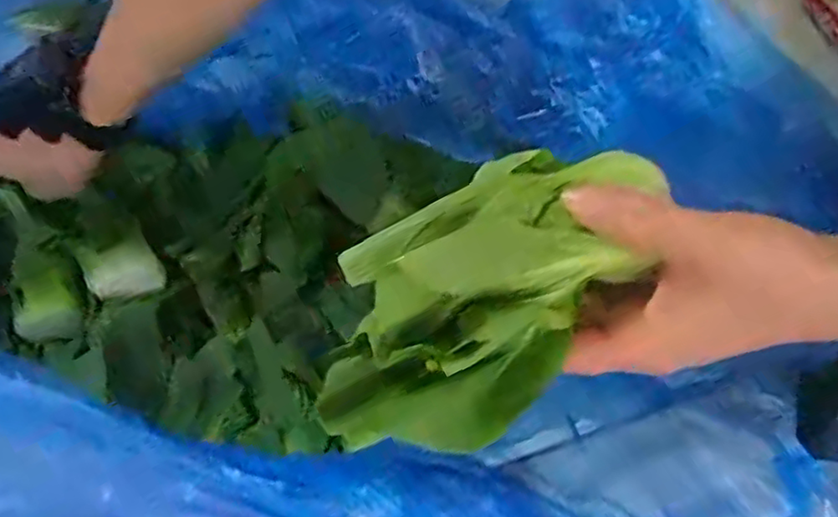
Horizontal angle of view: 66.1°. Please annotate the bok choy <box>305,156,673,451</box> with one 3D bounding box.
[{"bbox_3d":[0.028,0.006,0.244,0.079,0.041,0.159,41,78,8],"label":"bok choy"}]

